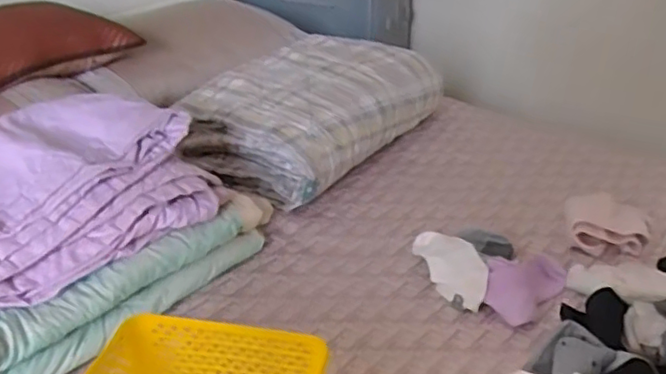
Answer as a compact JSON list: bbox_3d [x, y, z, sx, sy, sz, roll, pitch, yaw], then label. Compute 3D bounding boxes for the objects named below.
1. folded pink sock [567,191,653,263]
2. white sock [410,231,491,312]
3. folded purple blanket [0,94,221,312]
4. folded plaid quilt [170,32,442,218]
[{"bbox_3d":[0.397,0.057,0.899,0.118,0.048,0.095,6,31,14],"label":"folded pink sock"},{"bbox_3d":[0.153,0.104,0.828,0.056,0.058,0.137,-12,32,-16],"label":"white sock"},{"bbox_3d":[-0.401,0.014,0.801,0.433,0.123,0.297,-25,38,-36],"label":"folded purple blanket"},{"bbox_3d":[-0.044,-0.142,1.162,0.316,0.155,0.432,20,37,32],"label":"folded plaid quilt"}]

